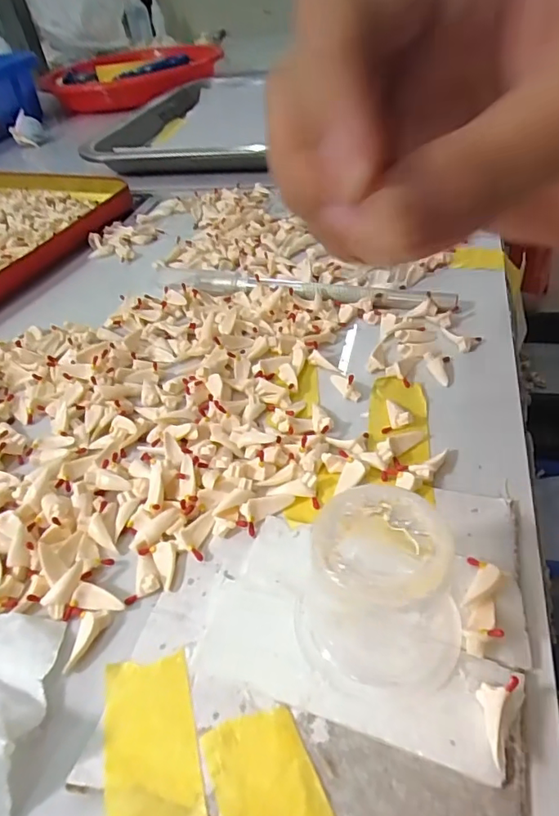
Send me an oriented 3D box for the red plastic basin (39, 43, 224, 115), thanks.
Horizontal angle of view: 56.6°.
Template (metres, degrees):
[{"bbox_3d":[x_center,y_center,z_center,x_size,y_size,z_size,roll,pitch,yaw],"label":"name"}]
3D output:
[{"bbox_3d":[-0.179,-0.412,0.644,0.199,0.034,0.217,-12,42,-5],"label":"red plastic basin"}]

